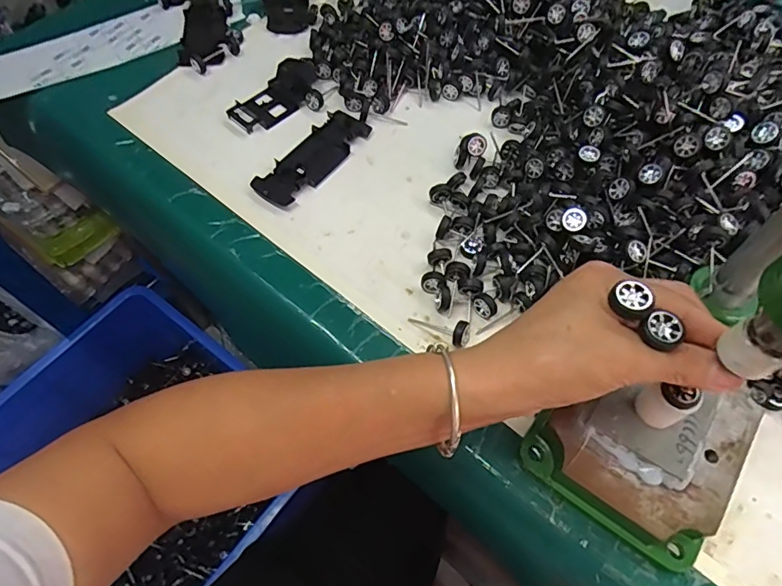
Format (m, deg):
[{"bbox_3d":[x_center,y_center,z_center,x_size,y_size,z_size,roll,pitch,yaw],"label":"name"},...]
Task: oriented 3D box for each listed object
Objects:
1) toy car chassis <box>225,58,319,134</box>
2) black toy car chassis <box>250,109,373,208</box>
[{"bbox_3d":[-0.113,-0.199,0.514,0.052,0.014,0.105,35,67,19],"label":"toy car chassis"},{"bbox_3d":[-0.072,-0.128,0.473,0.046,0.006,0.124,32,66,17],"label":"black toy car chassis"}]

